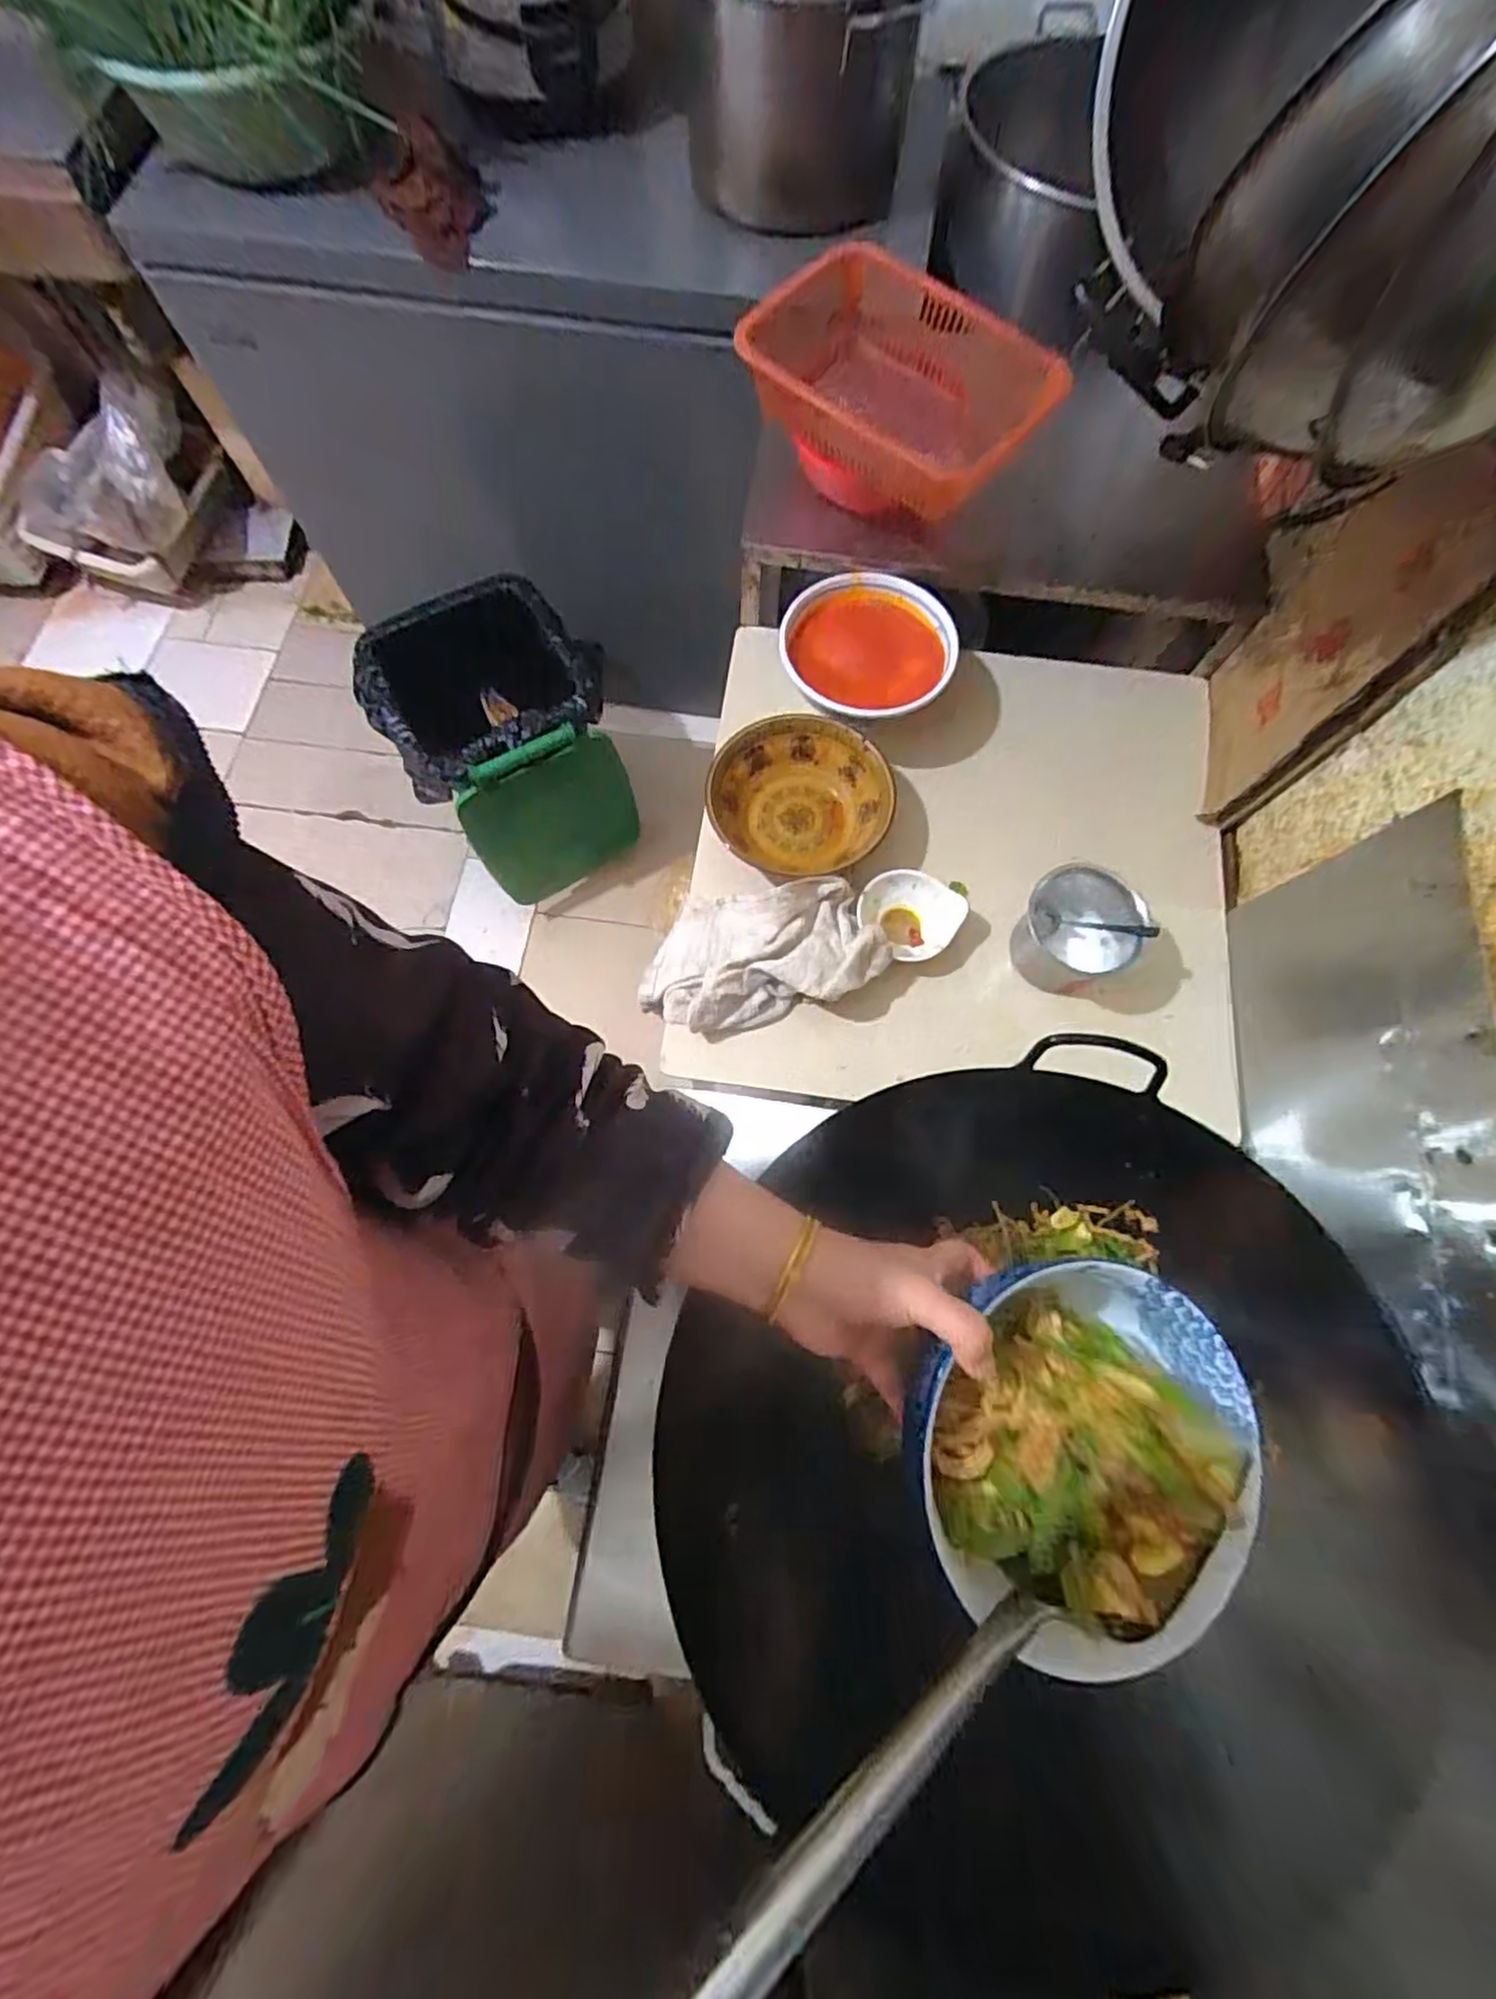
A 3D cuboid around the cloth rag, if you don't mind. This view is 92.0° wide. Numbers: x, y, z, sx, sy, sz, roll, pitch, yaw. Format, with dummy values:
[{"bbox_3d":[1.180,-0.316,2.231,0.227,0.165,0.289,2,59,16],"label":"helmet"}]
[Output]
[{"bbox_3d":[0.010,-0.055,0.777,0.257,0.079,0.165,-16,73,-6],"label":"cloth rag"}]

